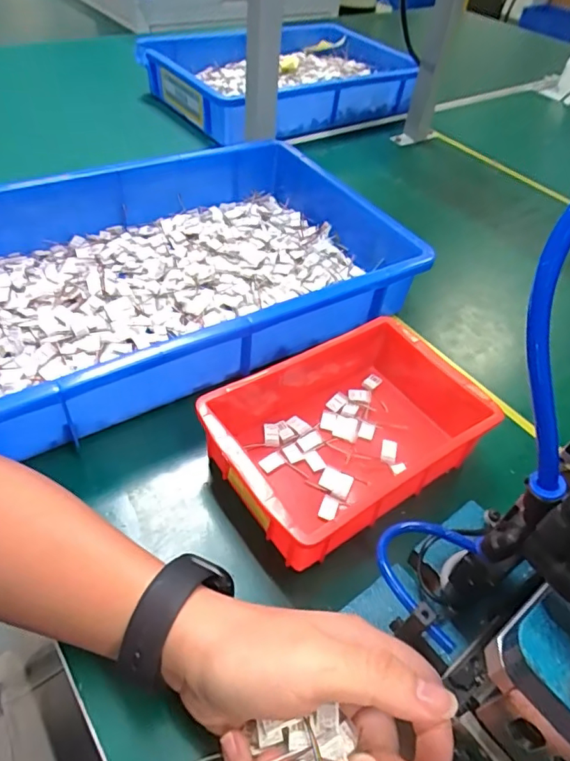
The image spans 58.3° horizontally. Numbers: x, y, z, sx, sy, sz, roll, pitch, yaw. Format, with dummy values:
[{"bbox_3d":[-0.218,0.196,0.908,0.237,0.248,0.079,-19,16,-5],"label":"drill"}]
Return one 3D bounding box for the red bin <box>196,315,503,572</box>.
[{"bbox_3d":[0.056,0.034,0.402,0.219,0.060,0.138,-25,54,-26],"label":"red bin"}]

